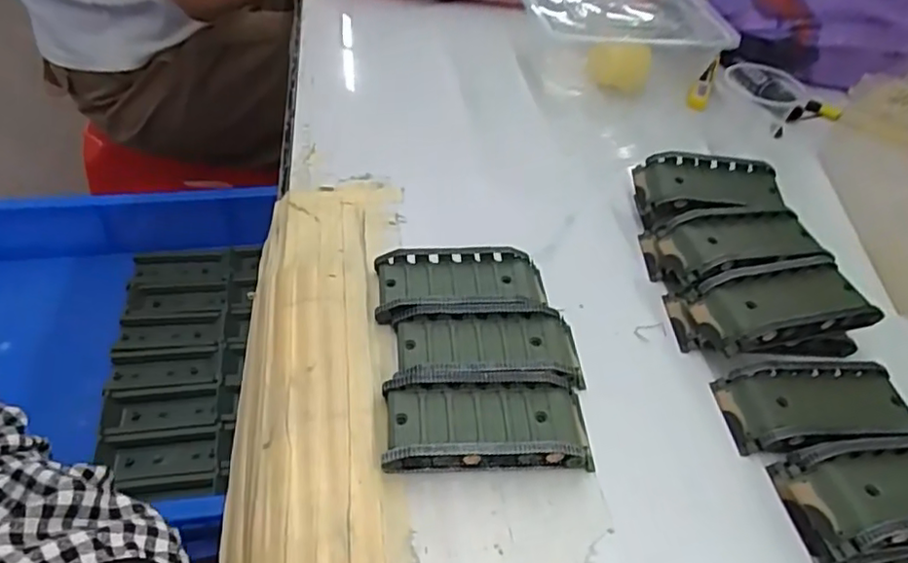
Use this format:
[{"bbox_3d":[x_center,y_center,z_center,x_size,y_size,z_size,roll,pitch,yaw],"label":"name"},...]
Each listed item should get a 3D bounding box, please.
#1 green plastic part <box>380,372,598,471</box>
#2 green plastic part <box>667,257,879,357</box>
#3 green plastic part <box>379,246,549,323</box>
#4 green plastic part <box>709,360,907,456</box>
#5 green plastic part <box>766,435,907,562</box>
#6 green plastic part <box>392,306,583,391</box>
[{"bbox_3d":[0.016,0.067,0.296,0.095,0.021,0.044,0,46,-6],"label":"green plastic part"},{"bbox_3d":[0.179,0.016,0.353,0.102,0.035,0.056,-5,47,-11],"label":"green plastic part"},{"bbox_3d":[0.004,0.002,0.356,0.094,0.018,0.044,-1,46,-7],"label":"green plastic part"},{"bbox_3d":[0.186,0.065,0.320,0.092,0.022,0.046,0,46,-6],"label":"green plastic part"},{"bbox_3d":[0.199,0.095,0.280,0.091,0.036,0.048,-2,46,-8],"label":"green plastic part"},{"bbox_3d":[0.018,0.034,0.327,0.094,0.019,0.045,0,46,-6],"label":"green plastic part"}]

